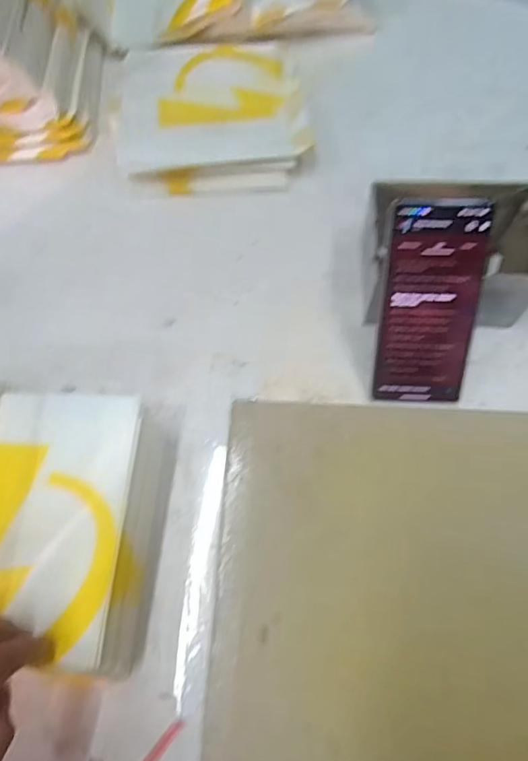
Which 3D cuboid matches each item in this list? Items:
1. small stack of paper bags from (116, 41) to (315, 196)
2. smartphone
[{"bbox_3d":[-0.057,-0.296,0.555,0.201,0.033,0.197,-3,68,1],"label":"small stack of paper bags"},{"bbox_3d":[0.130,-0.056,0.398,0.073,0.164,0.007,1,26,3],"label":"smartphone"}]

